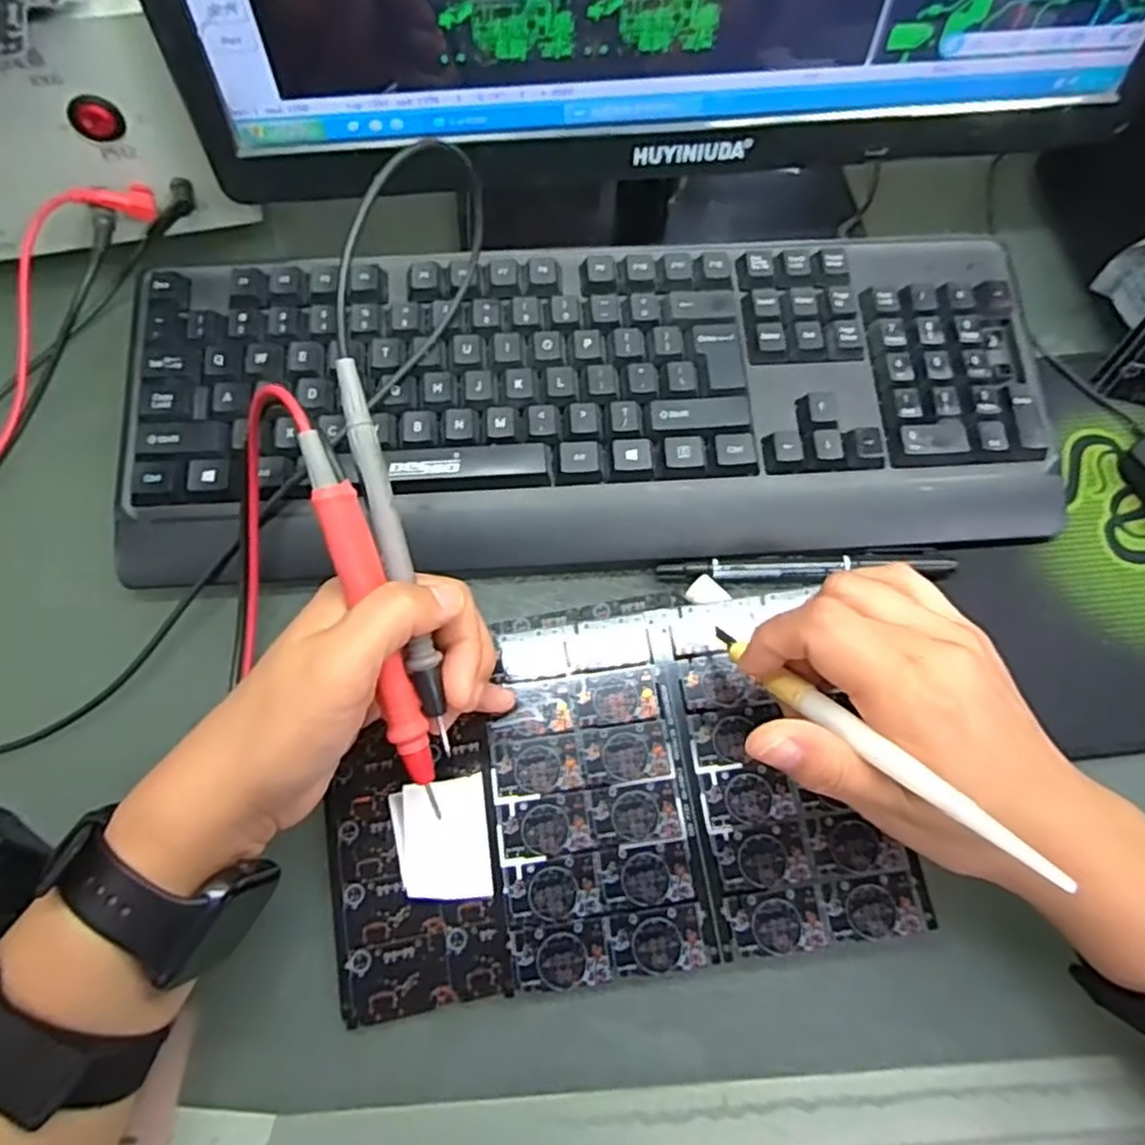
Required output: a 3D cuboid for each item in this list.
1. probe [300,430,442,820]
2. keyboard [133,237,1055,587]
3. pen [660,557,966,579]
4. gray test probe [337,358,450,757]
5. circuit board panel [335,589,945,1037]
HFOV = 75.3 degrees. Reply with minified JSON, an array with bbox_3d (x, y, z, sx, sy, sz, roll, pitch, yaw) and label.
[{"bbox_3d":[-0.069,0.019,0.262,0.015,0.010,0.137,-16,101,-8],"label":"probe"},{"bbox_3d":[0.012,-0.082,0.361,0.428,0.045,0.155,-4,69,-4],"label":"keyboard"},{"bbox_3d":[0.110,-0.002,0.350,0.139,0.008,0.009,-1,69,-3],"label":"pen"},{"bbox_3d":[-0.063,-0.005,0.266,0.010,0.006,0.140,-14,96,-7],"label":"gray test probe"},{"bbox_3d":[0.012,0.087,0.309,0.217,0.005,0.146,-8,68,-3],"label":"circuit board panel"}]

